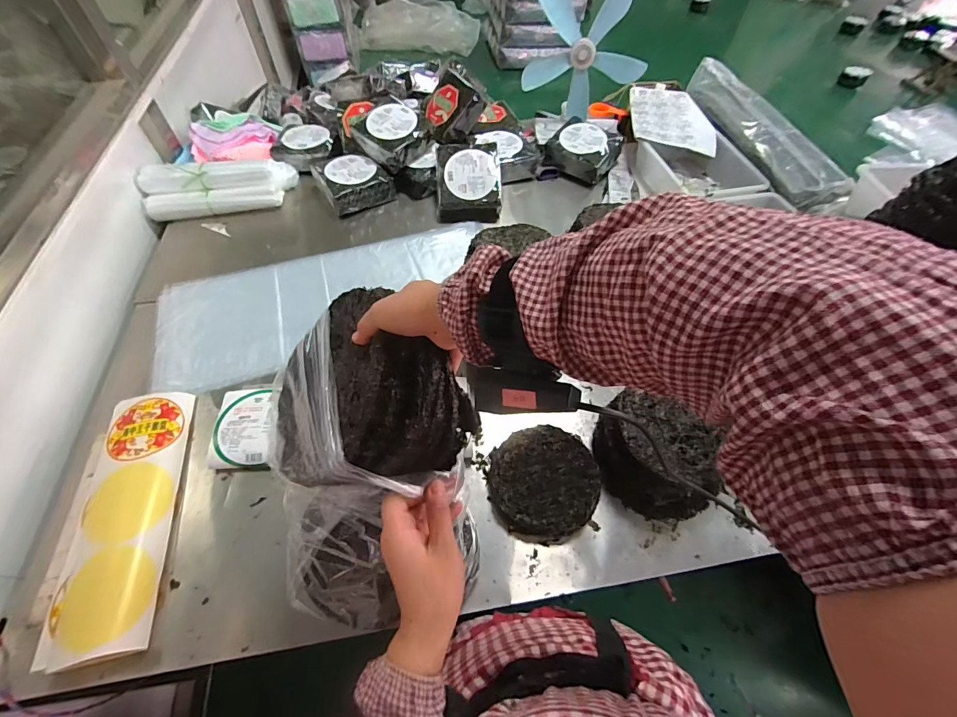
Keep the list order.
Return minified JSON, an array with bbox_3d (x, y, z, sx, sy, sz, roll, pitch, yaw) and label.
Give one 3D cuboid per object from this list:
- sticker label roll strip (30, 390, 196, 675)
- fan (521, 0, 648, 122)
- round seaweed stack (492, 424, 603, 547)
[{"bbox_3d":[-0.634,0.262,0.735,0.149,0.034,0.471,-5,57,-14],"label":"sticker label roll strip"},{"bbox_3d":[0.345,-0.979,1.318,0.381,0.325,0.136,19,58,12],"label":"fan"},{"bbox_3d":[0.125,0.236,0.779,0.200,0.042,0.208,0,56,-1],"label":"round seaweed stack"}]

